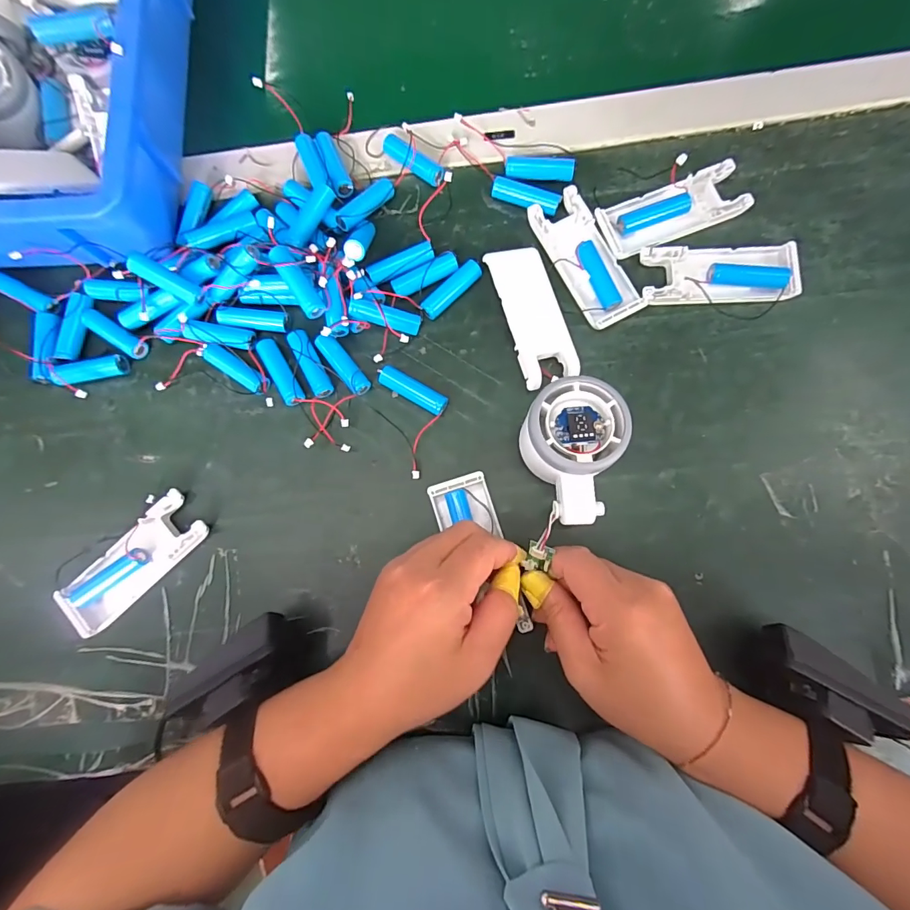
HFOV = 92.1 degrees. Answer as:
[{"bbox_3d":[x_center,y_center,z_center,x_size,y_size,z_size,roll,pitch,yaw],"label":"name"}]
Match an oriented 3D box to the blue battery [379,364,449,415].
[{"bbox_3d":[-0.029,-0.045,0.311,0.051,0.013,0.015,30,85,6],"label":"blue battery"}]

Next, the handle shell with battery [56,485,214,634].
[{"bbox_3d":[-0.219,0.073,0.300,0.101,0.014,0.038,-43,82,-3],"label":"handle shell with battery"}]

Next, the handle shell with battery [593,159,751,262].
[{"bbox_3d":[0.157,-0.177,0.317,0.102,0.011,0.040,-21,82,0],"label":"handle shell with battery"}]

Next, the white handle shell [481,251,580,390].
[{"bbox_3d":[0.055,-0.099,0.312,0.039,0.015,0.102,-16,82,1],"label":"white handle shell"}]

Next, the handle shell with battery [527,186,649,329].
[{"bbox_3d":[0.095,-0.142,0.315,0.041,0.011,0.103,-28,82,-1],"label":"handle shell with battery"}]

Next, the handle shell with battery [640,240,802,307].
[{"bbox_3d":[0.186,-0.128,0.310,0.104,0.012,0.043,-1,82,3],"label":"handle shell with battery"}]

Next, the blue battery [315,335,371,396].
[{"bbox_3d":[-0.081,-0.064,0.314,0.014,0.014,0.049,-41,82,-3],"label":"blue battery"}]

